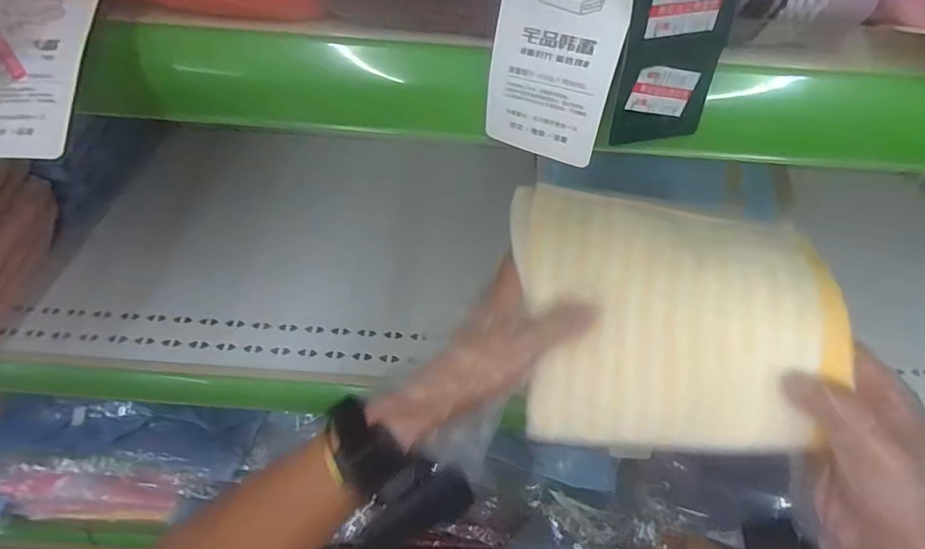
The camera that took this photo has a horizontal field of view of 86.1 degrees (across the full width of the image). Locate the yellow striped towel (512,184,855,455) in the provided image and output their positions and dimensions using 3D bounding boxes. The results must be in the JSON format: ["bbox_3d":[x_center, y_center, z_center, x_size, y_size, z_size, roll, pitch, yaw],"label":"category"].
[{"bbox_3d":[0.129,0.027,0.312,0.182,0.030,0.160,-1,88,12],"label":"yellow striped towel"}]

